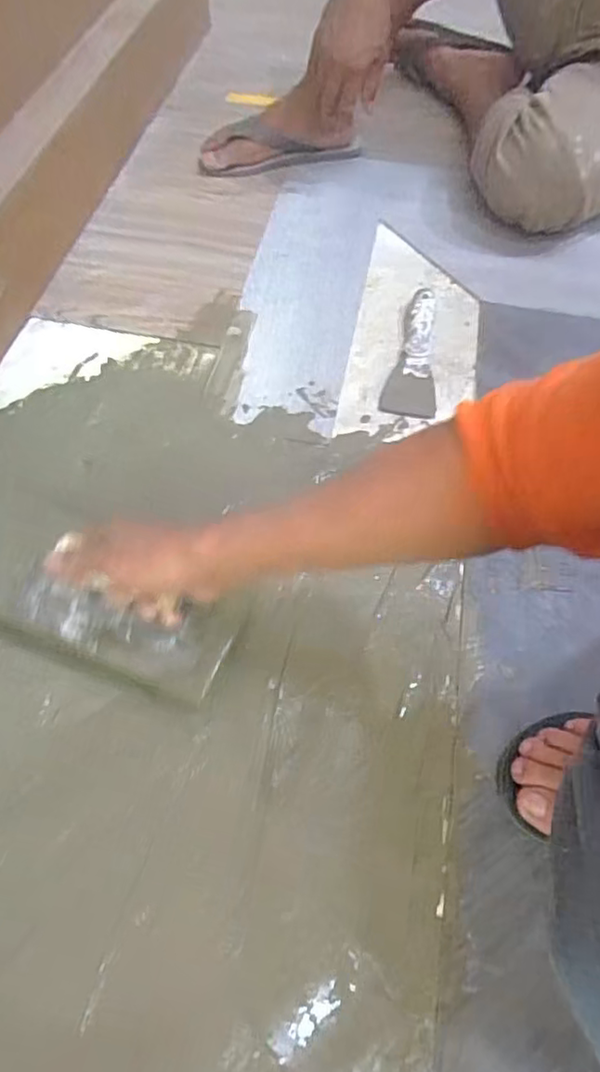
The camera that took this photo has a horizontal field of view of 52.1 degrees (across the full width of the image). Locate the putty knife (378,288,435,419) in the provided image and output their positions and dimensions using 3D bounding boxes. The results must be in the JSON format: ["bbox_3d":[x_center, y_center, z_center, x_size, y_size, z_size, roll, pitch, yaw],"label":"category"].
[{"bbox_3d":[0.137,-0.223,0.726,0.058,0.030,0.193,10,58,4],"label":"putty knife"}]

